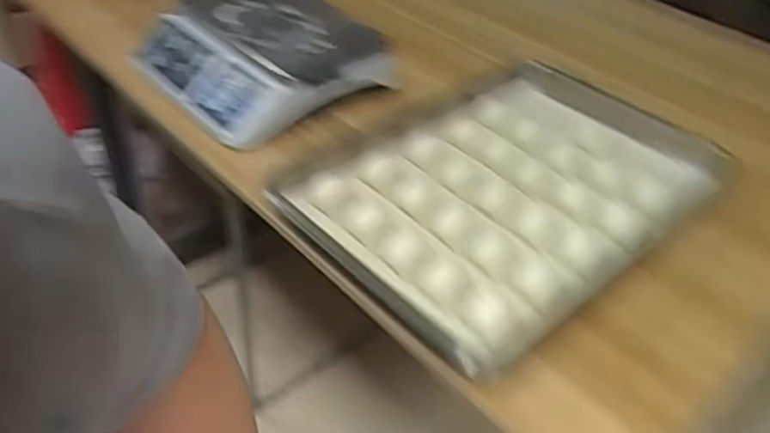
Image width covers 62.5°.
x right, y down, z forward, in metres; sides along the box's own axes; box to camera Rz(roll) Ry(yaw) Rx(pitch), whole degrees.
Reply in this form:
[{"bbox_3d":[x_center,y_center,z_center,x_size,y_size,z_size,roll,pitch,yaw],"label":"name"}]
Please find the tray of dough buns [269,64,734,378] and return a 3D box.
[{"bbox_3d":[0.174,-0.059,0.898,0.593,0.072,0.403,-30,53,-35],"label":"tray of dough buns"}]

